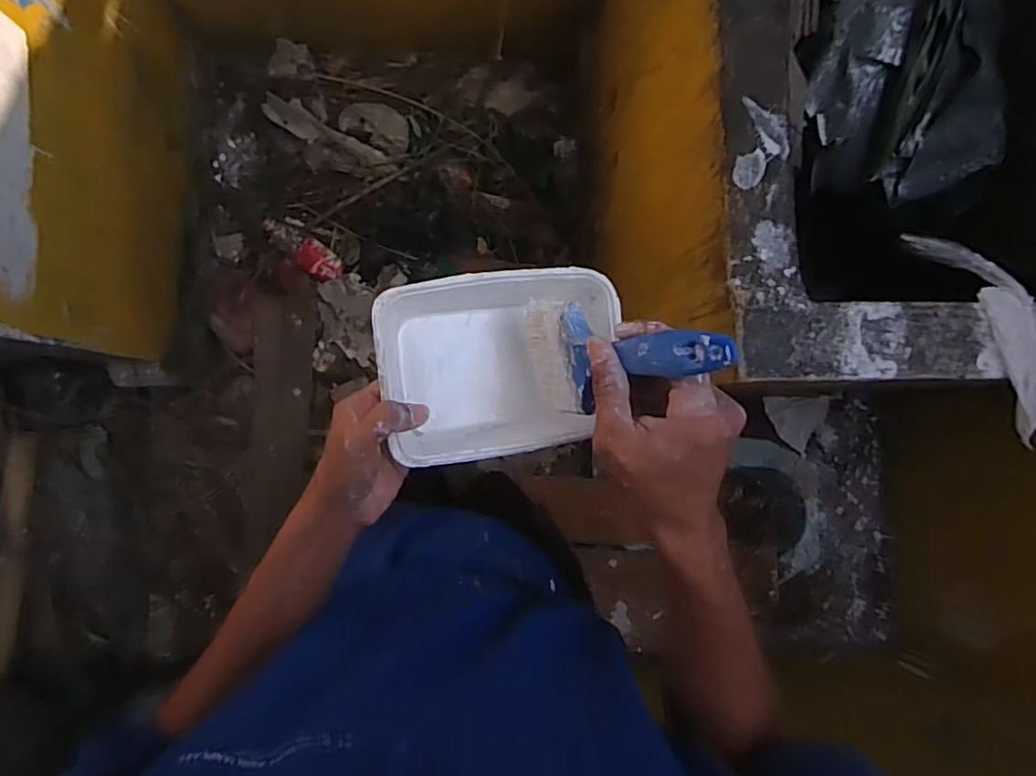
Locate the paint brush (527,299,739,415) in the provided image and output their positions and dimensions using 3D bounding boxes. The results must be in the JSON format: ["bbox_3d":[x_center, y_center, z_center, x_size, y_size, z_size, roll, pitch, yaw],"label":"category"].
[{"bbox_3d":[0.054,-0.012,0.354,0.013,0.183,0.071,-11,104,-26],"label":"paint brush"}]

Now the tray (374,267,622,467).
[{"bbox_3d":[-0.009,-0.017,0.431,0.172,0.048,0.128,-10,88,-8],"label":"tray"}]

